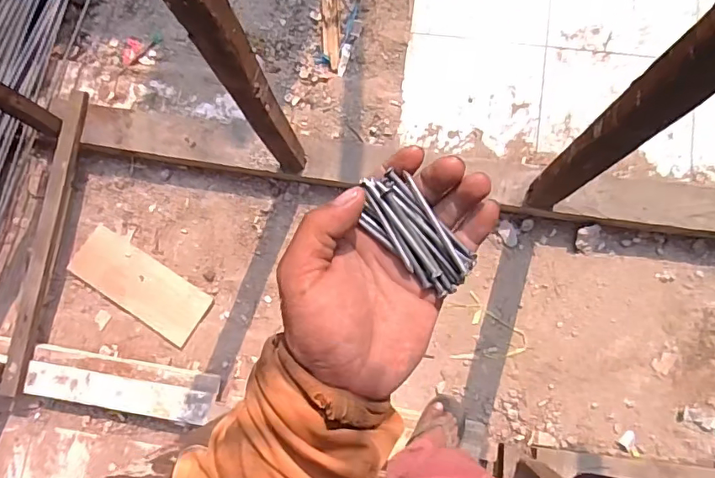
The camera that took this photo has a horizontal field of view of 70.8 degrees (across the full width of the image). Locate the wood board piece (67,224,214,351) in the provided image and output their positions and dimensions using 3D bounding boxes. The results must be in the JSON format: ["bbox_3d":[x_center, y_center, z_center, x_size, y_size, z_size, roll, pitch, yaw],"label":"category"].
[{"bbox_3d":[-0.594,0.123,1.372,0.390,0.025,0.153,32,84,8],"label":"wood board piece"}]

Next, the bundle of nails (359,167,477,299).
[{"bbox_3d":[0.032,-0.004,0.284,0.034,0.012,0.075,-42,86,-10],"label":"bundle of nails"}]

